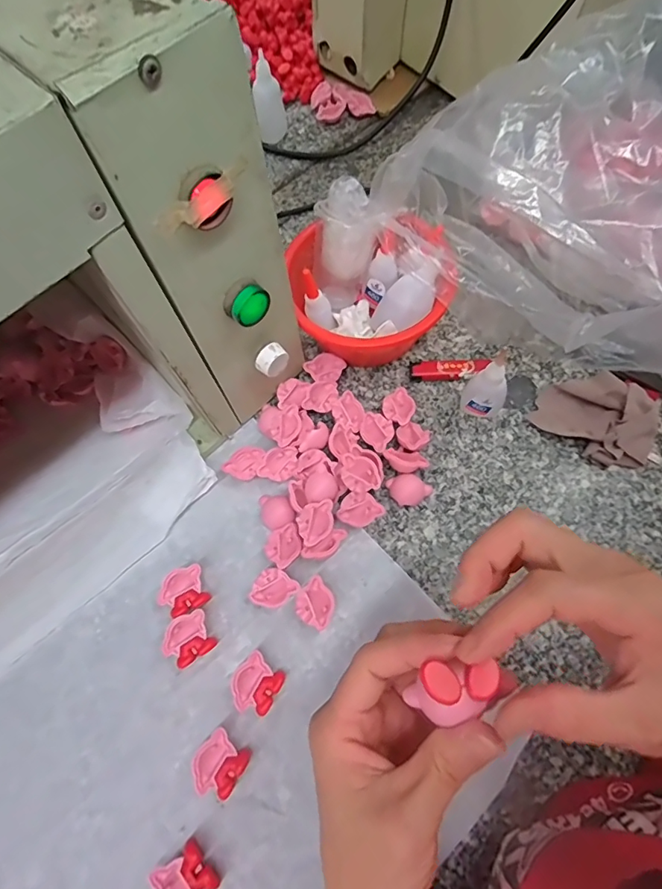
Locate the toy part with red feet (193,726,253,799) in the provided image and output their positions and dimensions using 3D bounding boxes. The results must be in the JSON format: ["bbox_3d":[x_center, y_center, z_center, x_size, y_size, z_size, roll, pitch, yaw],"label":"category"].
[{"bbox_3d":[-0.077,0.220,0.326,0.033,0.017,0.035,35,72,16],"label":"toy part with red feet"}]

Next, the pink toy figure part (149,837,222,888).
[{"bbox_3d":[-0.092,0.278,0.301,0.035,0.015,0.031,41,74,18],"label":"pink toy figure part"}]

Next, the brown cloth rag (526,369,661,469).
[{"bbox_3d":[0.231,-0.026,0.407,0.094,0.031,0.071,36,73,17],"label":"brown cloth rag"}]

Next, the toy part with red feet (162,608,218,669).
[{"bbox_3d":[-0.108,0.148,0.360,0.035,0.015,0.033,-27,67,-9],"label":"toy part with red feet"}]

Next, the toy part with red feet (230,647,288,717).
[{"bbox_3d":[-0.054,0.174,0.345,0.034,0.017,0.035,33,72,16],"label":"toy part with red feet"}]

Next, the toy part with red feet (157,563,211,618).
[{"bbox_3d":[-0.116,0.116,0.372,0.034,0.019,0.032,-18,66,-5],"label":"toy part with red feet"}]

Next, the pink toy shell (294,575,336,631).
[{"bbox_3d":[-0.011,0.123,0.365,0.029,0.014,0.032,-40,70,-14],"label":"pink toy shell"}]

